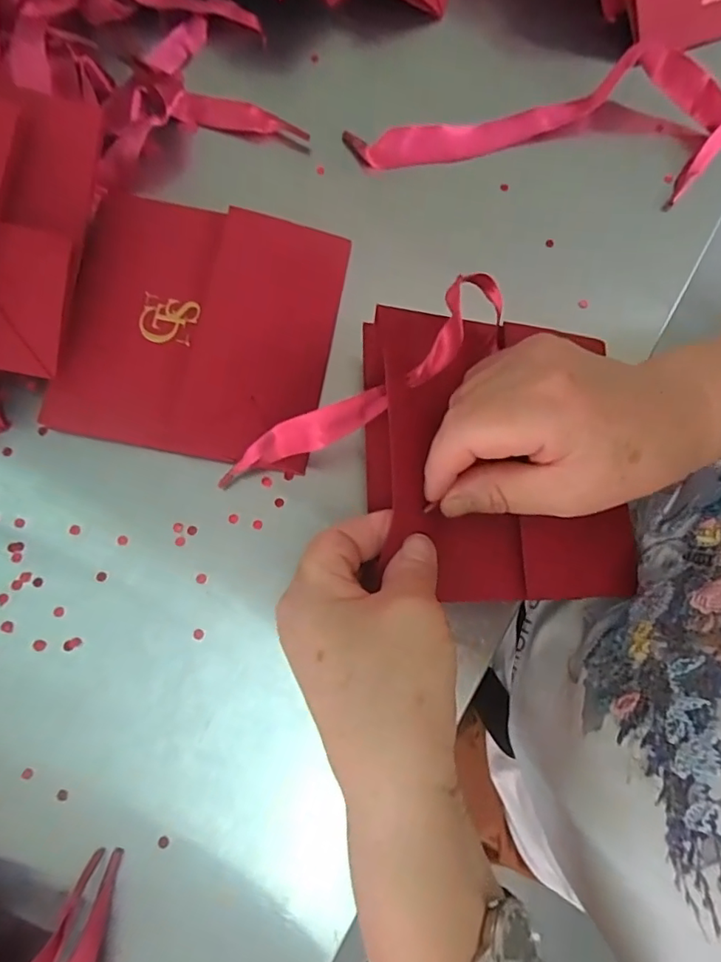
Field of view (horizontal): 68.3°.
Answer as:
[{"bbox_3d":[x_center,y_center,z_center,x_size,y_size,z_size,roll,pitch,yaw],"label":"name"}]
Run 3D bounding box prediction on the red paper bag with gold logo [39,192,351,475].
[{"bbox_3d":[-0.087,-0.084,0.288,0.139,0.017,0.138,10,77,1],"label":"red paper bag with gold logo"}]

